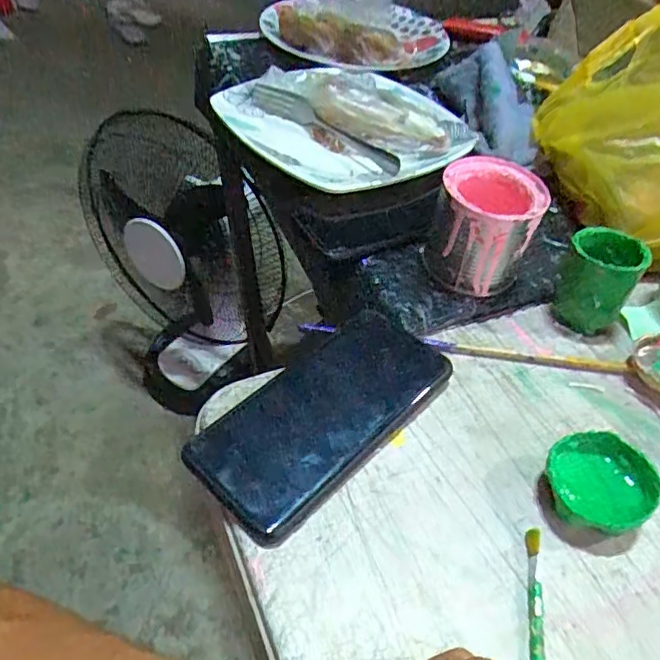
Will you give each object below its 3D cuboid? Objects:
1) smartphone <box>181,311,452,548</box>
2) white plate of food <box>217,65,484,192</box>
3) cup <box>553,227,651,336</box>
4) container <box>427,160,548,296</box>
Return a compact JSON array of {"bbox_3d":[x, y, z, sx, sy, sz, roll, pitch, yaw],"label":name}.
[{"bbox_3d":[0.001,0.045,0.348,0.077,0.012,0.165,37,53,25],"label":"smartphone"},{"bbox_3d":[0.019,-0.194,0.526,0.188,0.051,0.200,-29,56,-29],"label":"white plate of food"},{"bbox_3d":[0.183,-0.034,0.406,0.049,0.059,0.046,30,50,20],"label":"cup"},{"bbox_3d":[0.108,-0.072,0.418,0.067,0.076,0.072,19,48,11],"label":"container"}]

